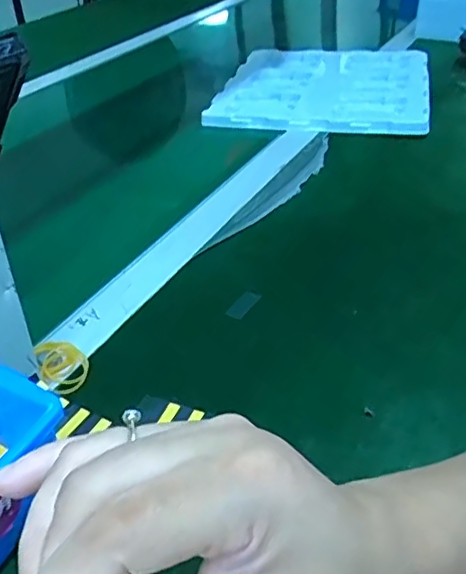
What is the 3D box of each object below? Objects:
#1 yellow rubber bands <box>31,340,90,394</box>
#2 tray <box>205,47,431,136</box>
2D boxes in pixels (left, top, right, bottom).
[{"bbox_3d":[-0.117,0.051,0.412,0.030,0.007,0.049,-20,40,-23],"label":"yellow rubber bands"},{"bbox_3d":[0.127,-0.282,0.838,0.270,0.036,0.304,5,34,11],"label":"tray"}]

